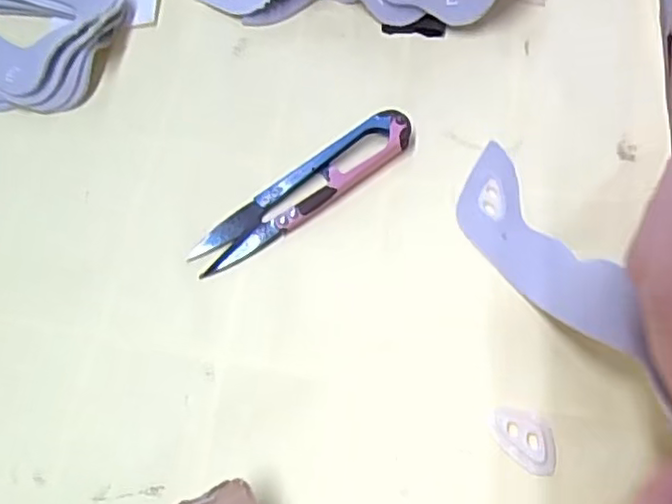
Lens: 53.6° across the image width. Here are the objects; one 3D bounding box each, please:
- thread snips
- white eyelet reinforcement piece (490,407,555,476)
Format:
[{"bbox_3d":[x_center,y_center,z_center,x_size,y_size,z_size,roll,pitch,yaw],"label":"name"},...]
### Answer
[{"bbox_3d":[-0.012,-0.025,0.261,0.098,0.010,0.020,-34,64,-14],"label":"thread snips"},{"bbox_3d":[0.063,0.061,0.221,0.016,0.004,0.026,-39,65,-16],"label":"white eyelet reinforcement piece"}]

